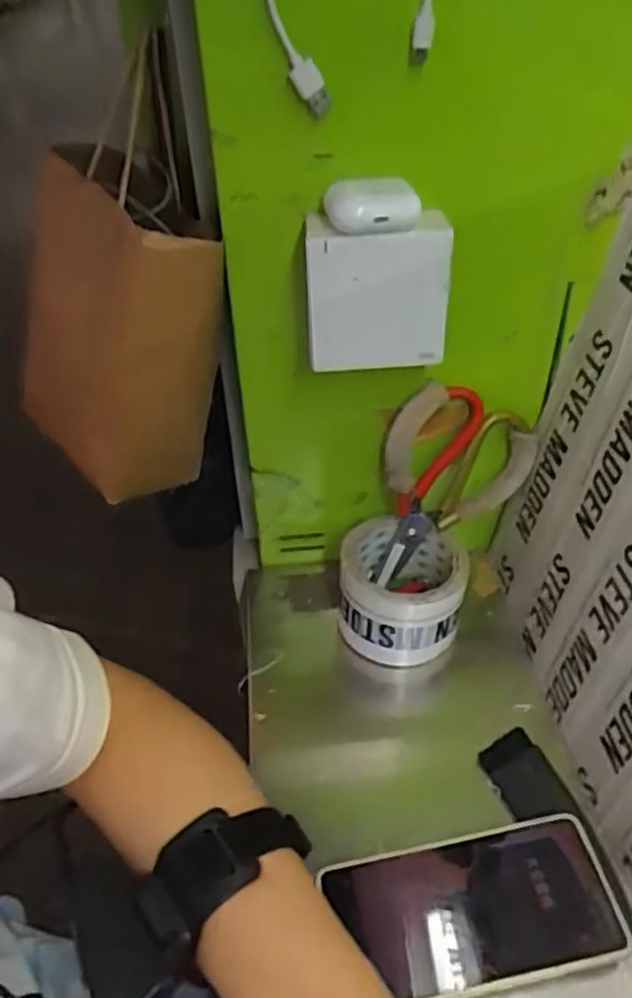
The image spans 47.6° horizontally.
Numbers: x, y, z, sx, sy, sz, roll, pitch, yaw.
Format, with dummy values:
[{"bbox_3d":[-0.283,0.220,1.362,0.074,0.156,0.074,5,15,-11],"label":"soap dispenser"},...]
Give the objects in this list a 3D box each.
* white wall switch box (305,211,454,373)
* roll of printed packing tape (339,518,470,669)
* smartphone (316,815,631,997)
[{"bbox_3d":[0.037,-0.126,0.442,0.084,0.085,0.034,-4,42,-3],"label":"white wall switch box"},{"bbox_3d":[0.065,0.071,0.563,0.093,0.072,0.092,-1,41,1],"label":"roll of printed packing tape"},{"bbox_3d":[0.093,0.238,0.415,0.157,0.015,0.080,-8,42,-8],"label":"smartphone"}]

